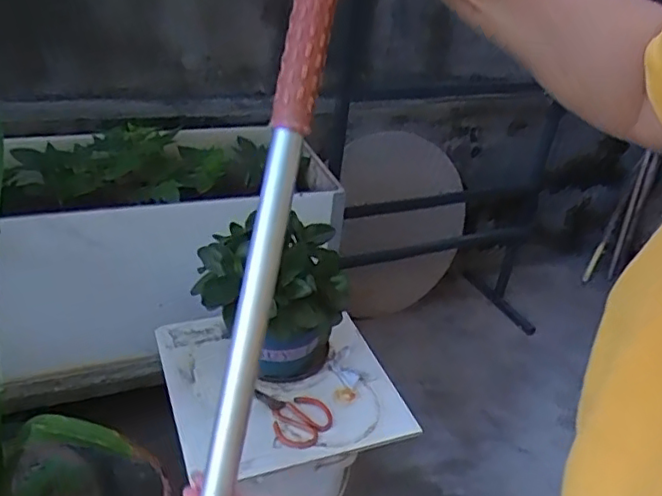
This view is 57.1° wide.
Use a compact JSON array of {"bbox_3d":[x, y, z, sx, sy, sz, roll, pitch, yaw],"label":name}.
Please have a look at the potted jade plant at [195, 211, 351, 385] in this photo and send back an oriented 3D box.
[{"bbox_3d":[-0.114,0.101,1.123,0.251,0.280,0.236,4,32,-3],"label":"potted jade plant"}]

